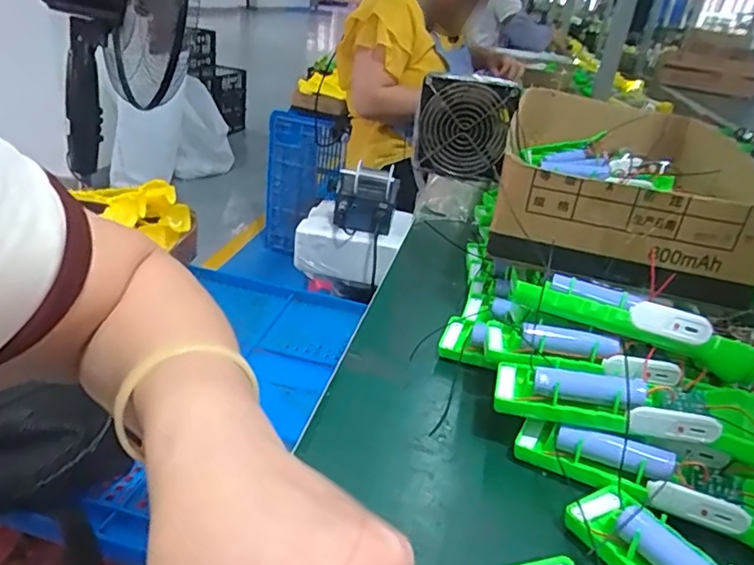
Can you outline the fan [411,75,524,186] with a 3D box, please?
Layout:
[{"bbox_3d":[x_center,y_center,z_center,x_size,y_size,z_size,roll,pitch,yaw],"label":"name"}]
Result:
[{"bbox_3d":[0.111,-0.197,0.741,0.122,0.122,0.032,16,28,17],"label":"fan"}]

